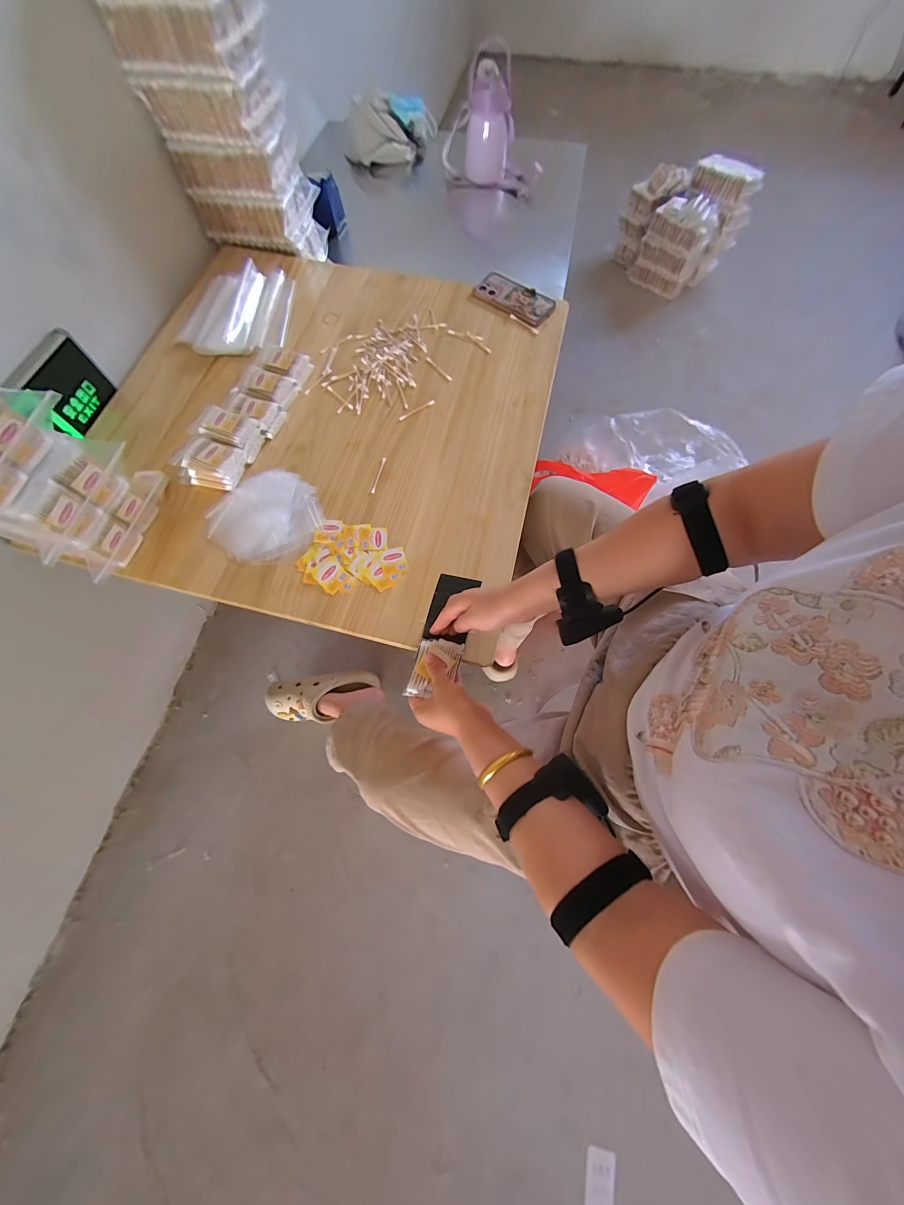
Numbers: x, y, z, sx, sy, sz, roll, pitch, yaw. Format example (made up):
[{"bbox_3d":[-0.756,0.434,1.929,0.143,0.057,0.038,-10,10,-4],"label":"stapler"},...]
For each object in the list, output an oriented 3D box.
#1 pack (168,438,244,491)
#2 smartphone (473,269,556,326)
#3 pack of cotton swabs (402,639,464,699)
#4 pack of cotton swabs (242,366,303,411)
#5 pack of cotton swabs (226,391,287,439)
[{"bbox_3d":[-0.389,-0.224,0.623,0.096,0.053,0.065,11,71,4],"label":"pack"},{"bbox_3d":[0.128,-0.621,0.784,0.164,0.016,0.072,38,88,14],"label":"smartphone"},{"bbox_3d":[-0.023,0.089,0.522,0.059,0.012,0.085,17,71,4],"label":"pack of cotton swabs"},{"bbox_3d":[-0.325,-0.377,0.688,0.083,0.033,0.064,16,70,7],"label":"pack of cotton swabs"},{"bbox_3d":[-0.341,-0.331,0.673,0.092,0.038,0.059,29,73,9],"label":"pack of cotton swabs"}]

